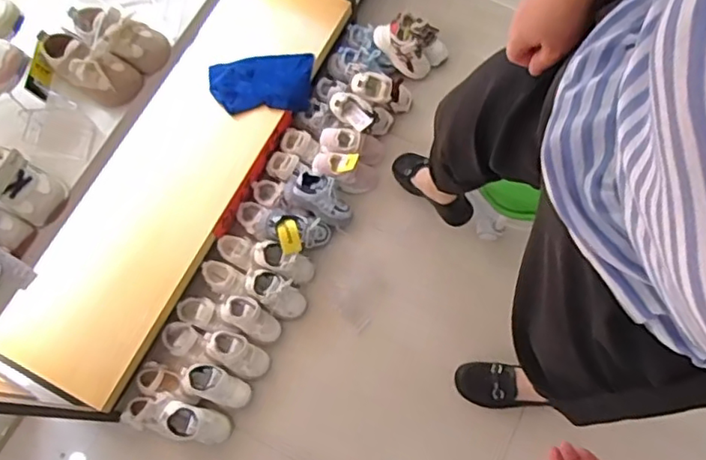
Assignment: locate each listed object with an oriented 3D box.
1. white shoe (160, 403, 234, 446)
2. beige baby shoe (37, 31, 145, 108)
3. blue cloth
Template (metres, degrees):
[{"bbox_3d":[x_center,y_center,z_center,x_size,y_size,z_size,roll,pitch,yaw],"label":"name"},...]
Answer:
[{"bbox_3d":[-0.325,0.399,1.209,0.129,0.083,0.074,8,71,6],"label":"white shoe"},{"bbox_3d":[-0.382,-0.245,0.833,0.142,0.077,0.073,35,75,14],"label":"beige baby shoe"},{"bbox_3d":[-0.218,-0.359,1.431,0.248,0.080,0.159,-8,70,0],"label":"blue cloth"}]

